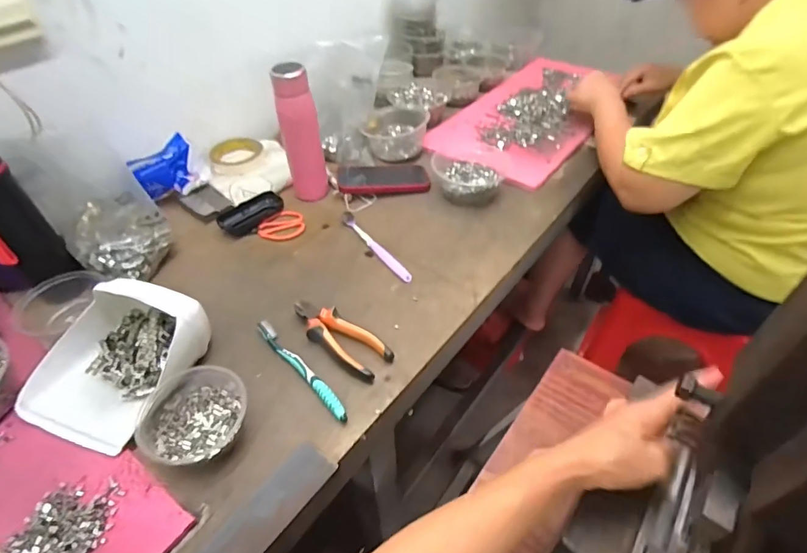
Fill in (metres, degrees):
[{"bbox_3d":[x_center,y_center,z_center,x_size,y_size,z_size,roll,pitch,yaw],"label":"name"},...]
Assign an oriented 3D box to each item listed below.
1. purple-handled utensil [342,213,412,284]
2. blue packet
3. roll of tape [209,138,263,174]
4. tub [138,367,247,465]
[{"bbox_3d":[-0.047,-0.049,0.715,0.021,0.011,0.185,-27,50,-23],"label":"purple-handled utensil"},{"bbox_3d":[-0.388,-0.173,0.742,0.024,0.080,0.110,19,49,21],"label":"blue packet"},{"bbox_3d":[-0.308,-0.229,0.844,0.088,0.027,0.093,-9,45,-6],"label":"roll of tape"},{"bbox_3d":[-0.221,0.155,0.493,0.103,0.041,0.107,-1,45,1],"label":"tub"}]

